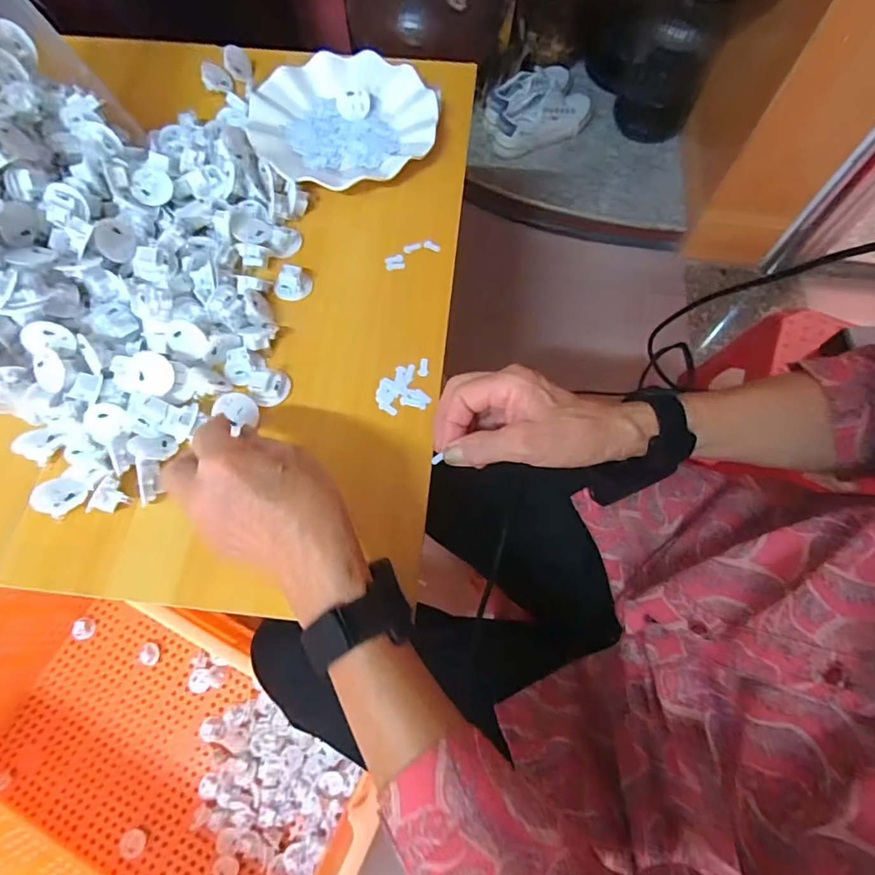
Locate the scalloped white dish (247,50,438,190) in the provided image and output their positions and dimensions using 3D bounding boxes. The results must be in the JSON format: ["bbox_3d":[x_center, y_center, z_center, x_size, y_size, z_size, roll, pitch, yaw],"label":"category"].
[{"bbox_3d":[-0.095,-0.320,0.514,0.181,0.024,0.177,-3,69,-1],"label":"scalloped white dish"}]

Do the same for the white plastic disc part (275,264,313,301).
[{"bbox_3d":[-0.128,-0.136,0.447,0.032,0.018,0.028,-14,69,-6],"label":"white plastic disc part"}]

